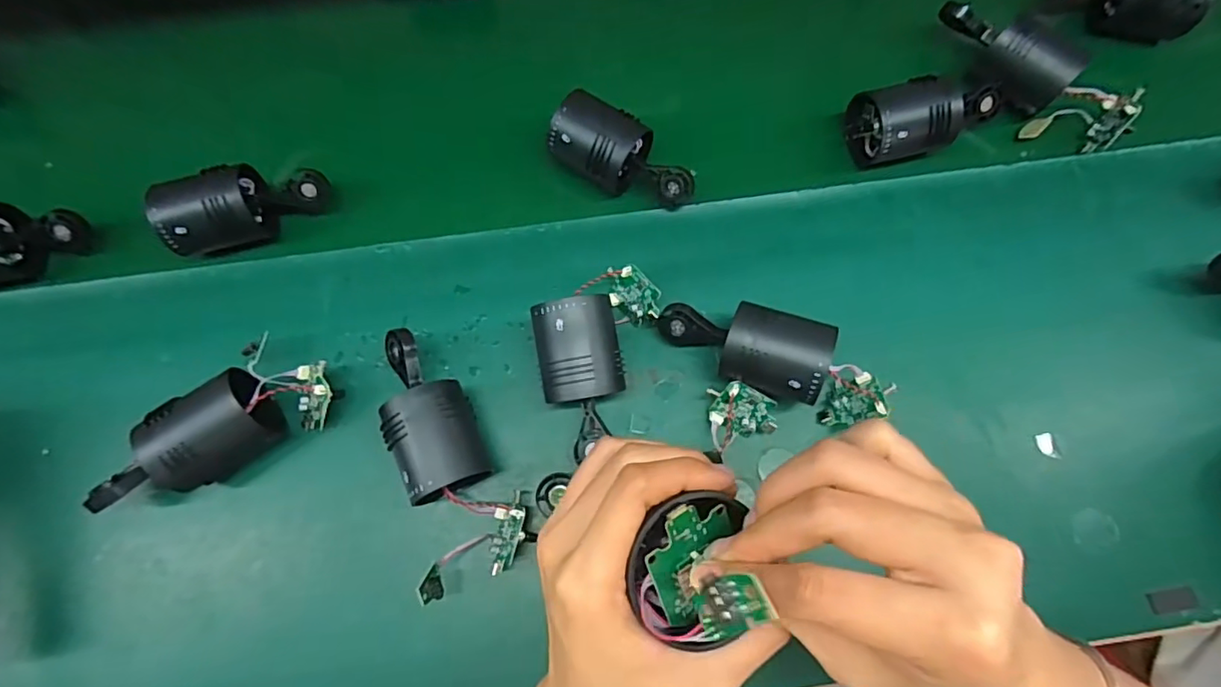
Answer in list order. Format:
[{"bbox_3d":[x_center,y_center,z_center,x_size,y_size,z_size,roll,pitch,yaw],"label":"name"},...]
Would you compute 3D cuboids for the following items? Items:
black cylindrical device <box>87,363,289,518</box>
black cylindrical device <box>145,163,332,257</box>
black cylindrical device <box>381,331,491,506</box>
[{"bbox_3d":[-0.270,0.070,0.368,0.119,0.058,0.050,-37,76,-11],"label":"black cylindrical device"},{"bbox_3d":[-0.275,-0.100,0.429,0.121,0.048,0.056,-21,73,-25],"label":"black cylindrical device"},{"bbox_3d":[-0.121,0.045,0.377,0.051,0.056,0.112,-25,74,-8],"label":"black cylindrical device"}]

